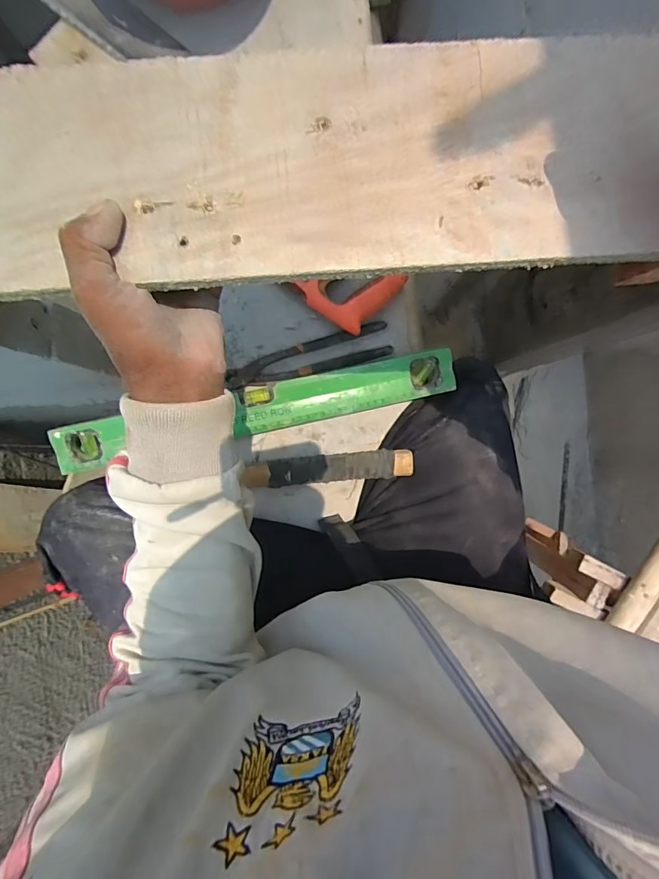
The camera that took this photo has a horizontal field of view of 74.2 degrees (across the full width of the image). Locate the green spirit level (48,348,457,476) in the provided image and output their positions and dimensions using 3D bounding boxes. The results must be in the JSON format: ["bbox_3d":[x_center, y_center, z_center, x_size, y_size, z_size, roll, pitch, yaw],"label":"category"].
[{"bbox_3d":[-0.088,-0.040,0.566,0.514,0.023,0.059,-12,98,-4],"label":"green spirit level"}]

